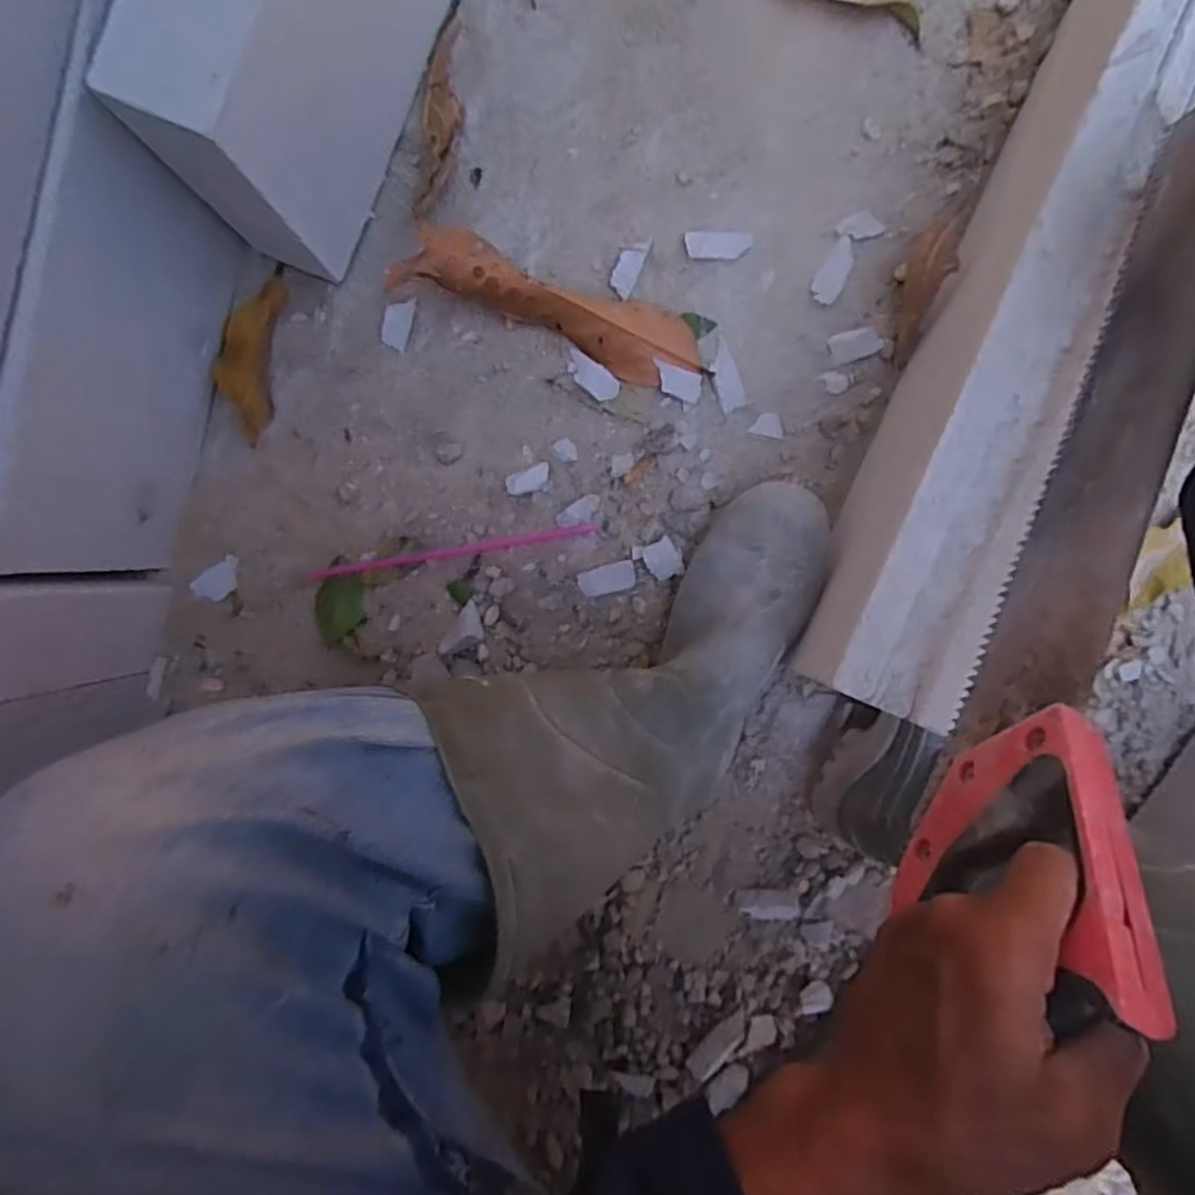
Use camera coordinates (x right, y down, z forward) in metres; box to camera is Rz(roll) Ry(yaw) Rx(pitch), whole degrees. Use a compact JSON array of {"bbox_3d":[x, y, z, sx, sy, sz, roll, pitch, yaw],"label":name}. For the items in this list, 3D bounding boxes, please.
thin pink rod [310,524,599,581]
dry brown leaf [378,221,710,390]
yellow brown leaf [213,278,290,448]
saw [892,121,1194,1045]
[{"bbox_3d":[-0.122,-0.039,0.598,0.242,0.006,0.012,-11,91,0],"label":"thin pink rod"},{"bbox_3d":[-0.031,-0.224,0.559,0.241,0.050,0.067,15,91,-19],"label":"dry brown leaf"},{"bbox_3d":[-0.286,-0.198,0.586,0.044,0.013,0.133,10,90,-18],"label":"yellow brown leaf"},{"bbox_3d":[0.243,-0.057,0.336,0.030,0.116,0.454,24,75,0],"label":"saw"}]

